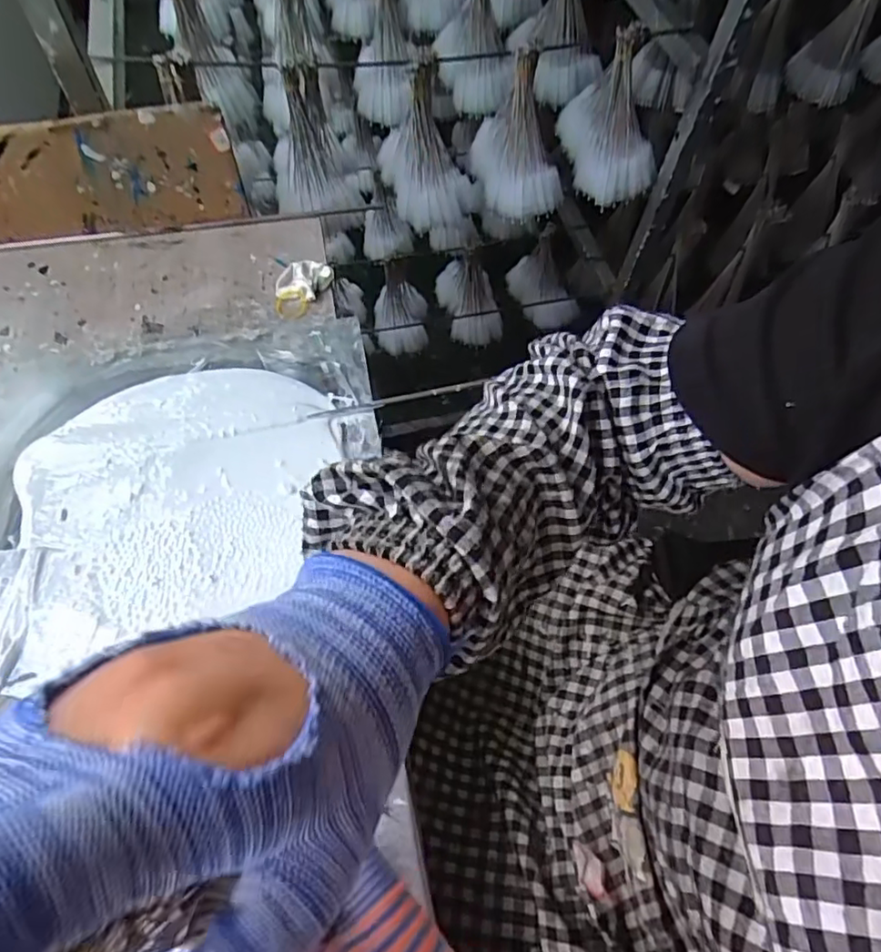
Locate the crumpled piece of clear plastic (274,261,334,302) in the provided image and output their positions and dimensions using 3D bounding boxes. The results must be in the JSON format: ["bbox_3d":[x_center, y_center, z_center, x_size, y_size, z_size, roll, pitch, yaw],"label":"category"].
[{"bbox_3d":[-0.139,-0.198,0.599,0.054,0.025,0.036,12,61,3],"label":"crumpled piece of clear plastic"}]

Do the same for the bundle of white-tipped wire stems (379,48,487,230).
[{"bbox_3d":[-0.021,-0.454,0.824,0.156,0.198,0.103,7,62,4],"label":"bundle of white-tipped wire stems"}]

